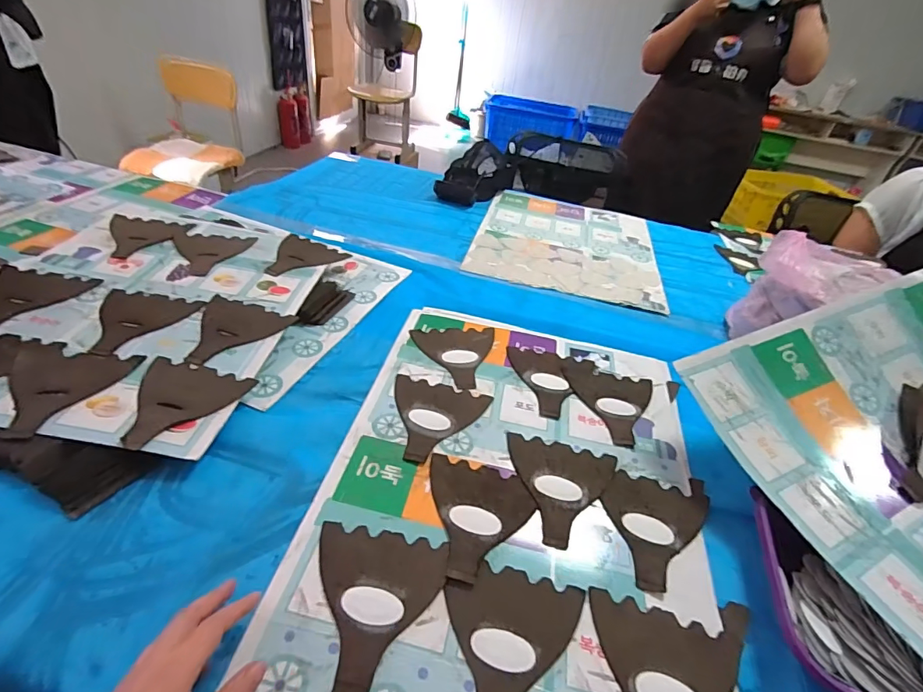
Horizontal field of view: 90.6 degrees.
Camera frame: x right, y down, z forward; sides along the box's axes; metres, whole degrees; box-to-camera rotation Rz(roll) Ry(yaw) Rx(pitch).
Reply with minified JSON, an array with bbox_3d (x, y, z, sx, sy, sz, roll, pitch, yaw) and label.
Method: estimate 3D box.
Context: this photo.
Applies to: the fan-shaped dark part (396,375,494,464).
[{"bbox_3d":[-0.035,0.087,0.551,0.118,0.006,0.123,12,39,6],"label":"fan-shaped dark part"}]

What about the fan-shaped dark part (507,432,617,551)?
[{"bbox_3d":[0.110,0.154,0.492,0.117,0.008,0.127,10,39,3],"label":"fan-shaped dark part"}]

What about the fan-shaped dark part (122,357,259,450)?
[{"bbox_3d":[-0.312,0.065,0.499,0.114,0.008,0.125,11,36,-1],"label":"fan-shaped dark part"}]

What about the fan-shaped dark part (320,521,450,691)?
[{"bbox_3d":[-0.076,0.216,0.383,0.113,0.005,0.126,9,38,1],"label":"fan-shaped dark part"}]

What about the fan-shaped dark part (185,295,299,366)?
[{"bbox_3d":[-0.304,-0.020,0.599,0.117,0.004,0.127,12,39,5],"label":"fan-shaped dark part"}]

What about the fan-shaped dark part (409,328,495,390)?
[{"bbox_3d":[-0.005,0.014,0.649,0.119,0.006,0.124,0,39,-9],"label":"fan-shaped dark part"}]

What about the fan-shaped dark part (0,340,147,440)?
[{"bbox_3d":[-0.444,0.043,0.490,0.125,0.009,0.130,7,38,-2],"label":"fan-shaped dark part"}]

